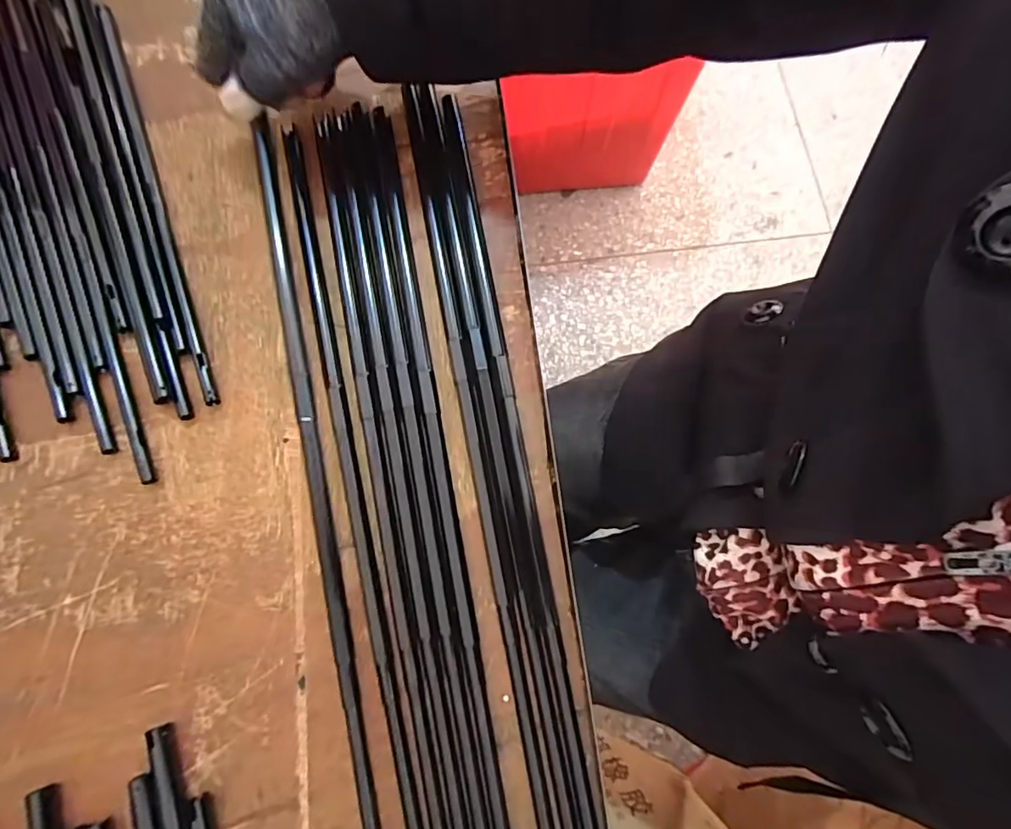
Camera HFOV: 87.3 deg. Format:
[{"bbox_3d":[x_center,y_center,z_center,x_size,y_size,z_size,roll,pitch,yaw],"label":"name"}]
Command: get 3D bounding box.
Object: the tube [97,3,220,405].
[{"bbox_3d":[-0.245,-0.157,0.368,0.009,0.008,0.331,-21,76,-6],"label":"tube"}]

